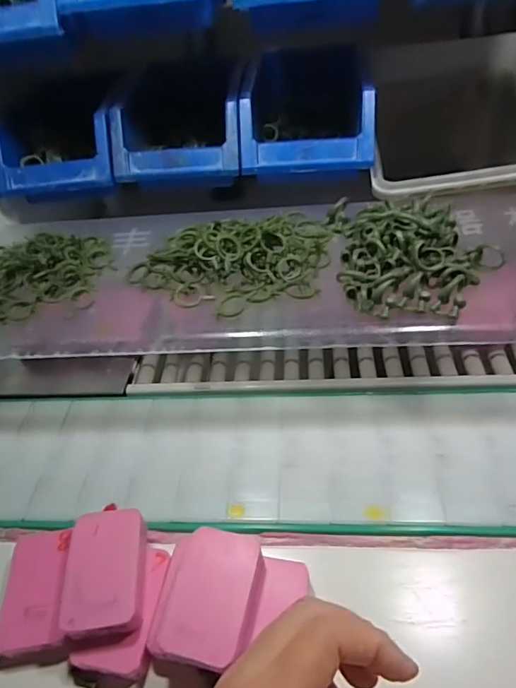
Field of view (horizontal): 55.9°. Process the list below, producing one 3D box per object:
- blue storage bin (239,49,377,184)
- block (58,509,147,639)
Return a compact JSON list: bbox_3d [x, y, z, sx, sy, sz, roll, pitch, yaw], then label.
[{"bbox_3d":[0.050,-0.234,0.493,0.122,0.070,0.167,0,45,7],"label":"blue storage bin"},{"bbox_3d":[-0.097,0.144,0.309,0.047,0.015,0.071,-8,48,1],"label":"block"}]

